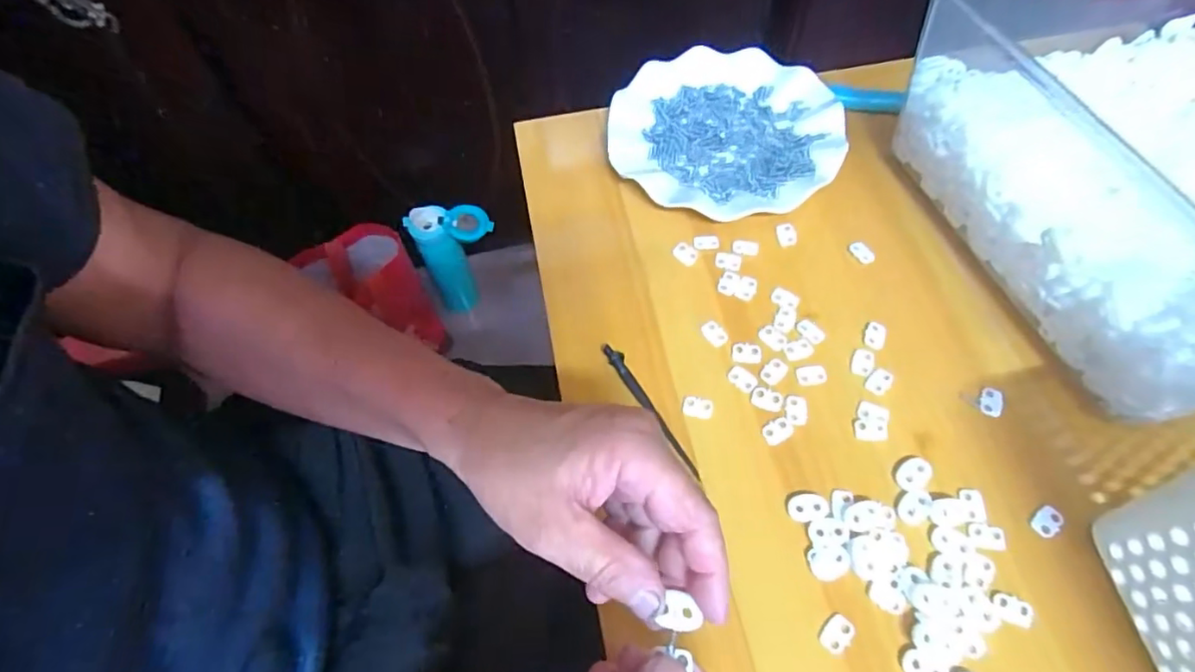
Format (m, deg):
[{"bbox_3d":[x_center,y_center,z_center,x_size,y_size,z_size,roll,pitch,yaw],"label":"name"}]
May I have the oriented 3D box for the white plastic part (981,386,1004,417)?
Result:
[{"bbox_3d":[0.249,0.041,0.369,0.013,0.004,0.019,13,63,10],"label":"white plastic part"}]

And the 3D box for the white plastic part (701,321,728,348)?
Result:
[{"bbox_3d":[0.080,-0.002,0.400,0.013,0.004,0.019,-32,65,-14],"label":"white plastic part"}]

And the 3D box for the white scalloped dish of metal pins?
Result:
[{"bbox_3d":[0.103,-0.164,0.477,0.179,0.023,0.173,-1,61,2],"label":"white scalloped dish of metal pins"}]

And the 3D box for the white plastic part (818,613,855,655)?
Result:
[{"bbox_3d":[0.127,0.157,0.309,0.015,0.004,0.019,35,68,19],"label":"white plastic part"}]

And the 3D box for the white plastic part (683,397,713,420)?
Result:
[{"bbox_3d":[0.065,0.046,0.376,0.019,0.004,0.013,10,62,8],"label":"white plastic part"}]

